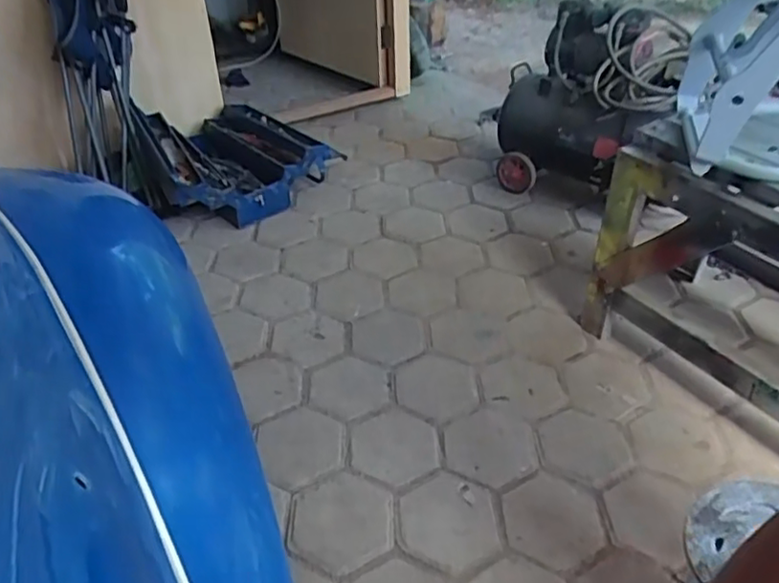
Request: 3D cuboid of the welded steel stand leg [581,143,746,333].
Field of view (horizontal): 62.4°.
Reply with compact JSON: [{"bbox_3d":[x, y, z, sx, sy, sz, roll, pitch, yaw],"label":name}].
[{"bbox_3d":[0.554,-0.047,1.392,0.044,0.471,0.286,-17,39,-27],"label":"welded steel stand leg"}]

